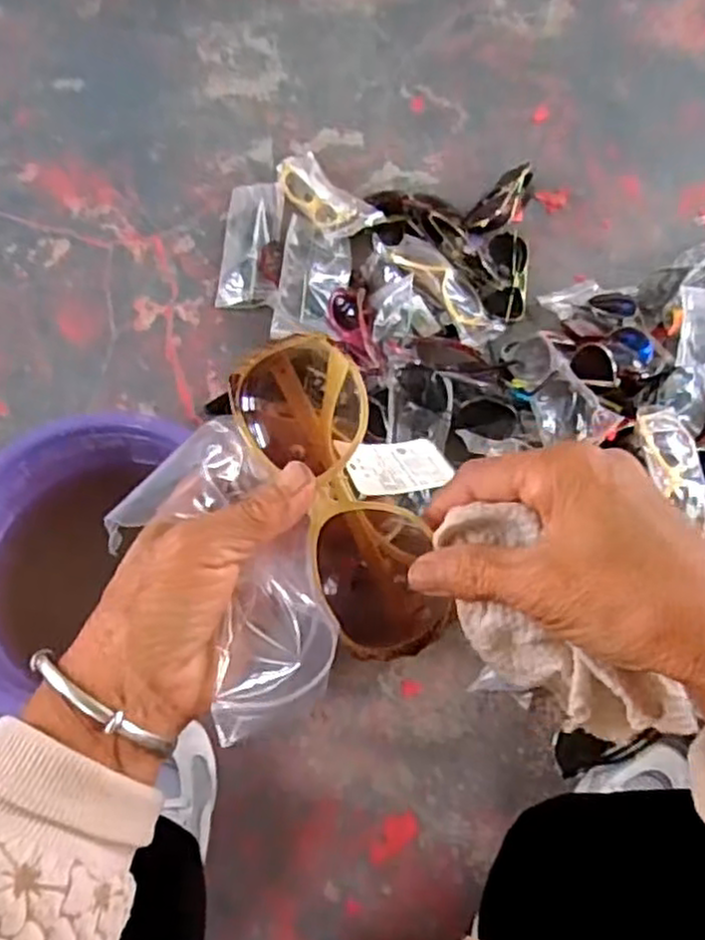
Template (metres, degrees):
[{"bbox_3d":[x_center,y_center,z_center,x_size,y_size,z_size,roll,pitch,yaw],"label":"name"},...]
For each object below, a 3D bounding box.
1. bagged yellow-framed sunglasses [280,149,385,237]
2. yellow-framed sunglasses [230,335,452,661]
[{"bbox_3d":[-0.042,-0.358,0.948,0.068,0.034,0.186,-33,55,-12],"label":"bagged yellow-framed sunglasses"},{"bbox_3d":[-0.004,0.010,0.305,0.054,0.034,0.139,-22,80,-8],"label":"yellow-framed sunglasses"}]

